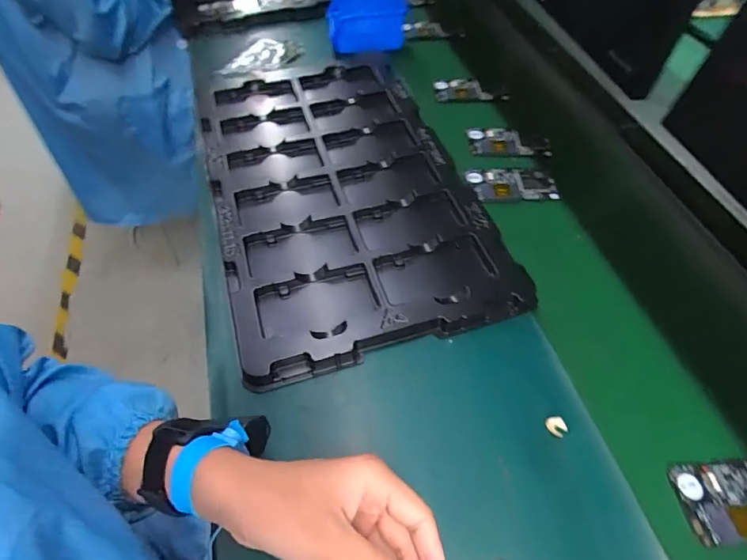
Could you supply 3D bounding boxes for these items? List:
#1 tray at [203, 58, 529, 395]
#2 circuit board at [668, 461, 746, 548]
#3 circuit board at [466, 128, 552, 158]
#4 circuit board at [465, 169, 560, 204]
[{"bbox_3d":[-0.052,-0.142,0.645,0.332,0.036,0.547,-13,55,-11],"label":"tray"},{"bbox_3d":[0.336,0.197,0.412,0.120,0.011,0.065,-2,54,-4],"label":"circuit board"},{"bbox_3d":[0.209,-0.214,0.718,0.122,0.013,0.061,-2,64,-3],"label":"circuit board"},{"bbox_3d":[0.198,-0.136,0.656,0.123,0.006,0.063,-3,54,-5],"label":"circuit board"}]

